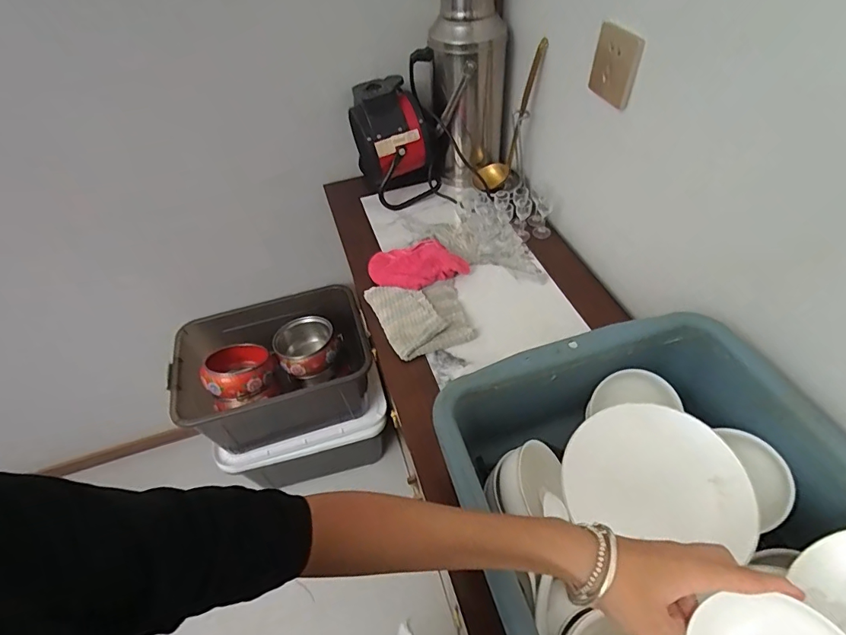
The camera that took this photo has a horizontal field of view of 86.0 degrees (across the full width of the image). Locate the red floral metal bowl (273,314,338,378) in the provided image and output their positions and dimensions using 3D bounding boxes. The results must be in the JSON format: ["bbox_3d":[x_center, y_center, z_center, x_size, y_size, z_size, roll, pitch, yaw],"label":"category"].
[{"bbox_3d":[-0.327,0.088,1.288,0.160,0.092,0.159,-3,49,3],"label":"red floral metal bowl"}]

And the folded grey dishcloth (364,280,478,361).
[{"bbox_3d":[-0.005,-0.007,0.778,0.152,0.020,0.161,-15,49,-8],"label":"folded grey dishcloth"}]

